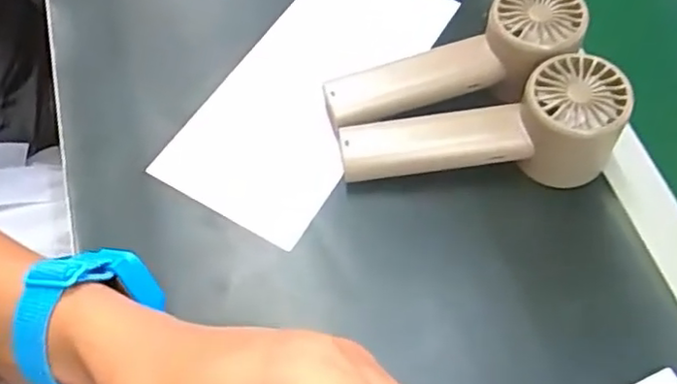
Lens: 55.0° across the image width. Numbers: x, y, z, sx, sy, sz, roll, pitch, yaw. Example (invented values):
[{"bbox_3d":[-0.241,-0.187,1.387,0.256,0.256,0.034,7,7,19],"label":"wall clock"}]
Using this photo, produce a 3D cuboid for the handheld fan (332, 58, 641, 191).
[{"bbox_3d":[0.079,-0.036,0.368,0.154,0.056,0.053,-3,61,-5],"label":"handheld fan"}]

